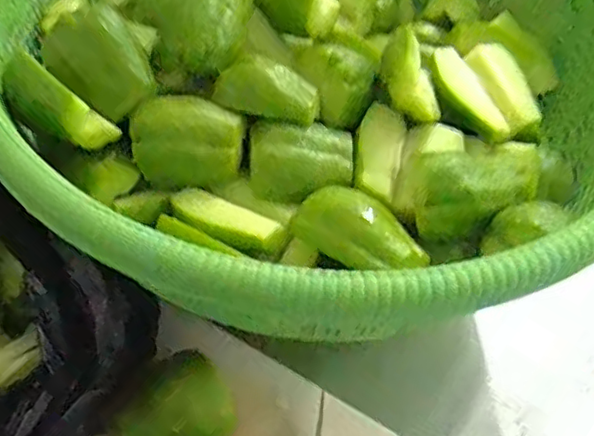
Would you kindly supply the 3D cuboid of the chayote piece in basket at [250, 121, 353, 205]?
[{"bbox_3d":[0.001,-0.032,0.402,0.064,0.032,0.050,7,65,-23],"label":"chayote piece in basket"}]

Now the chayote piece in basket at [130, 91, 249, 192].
[{"bbox_3d":[-0.069,-0.048,0.390,0.071,0.040,0.044,2,52,-3],"label":"chayote piece in basket"}]

